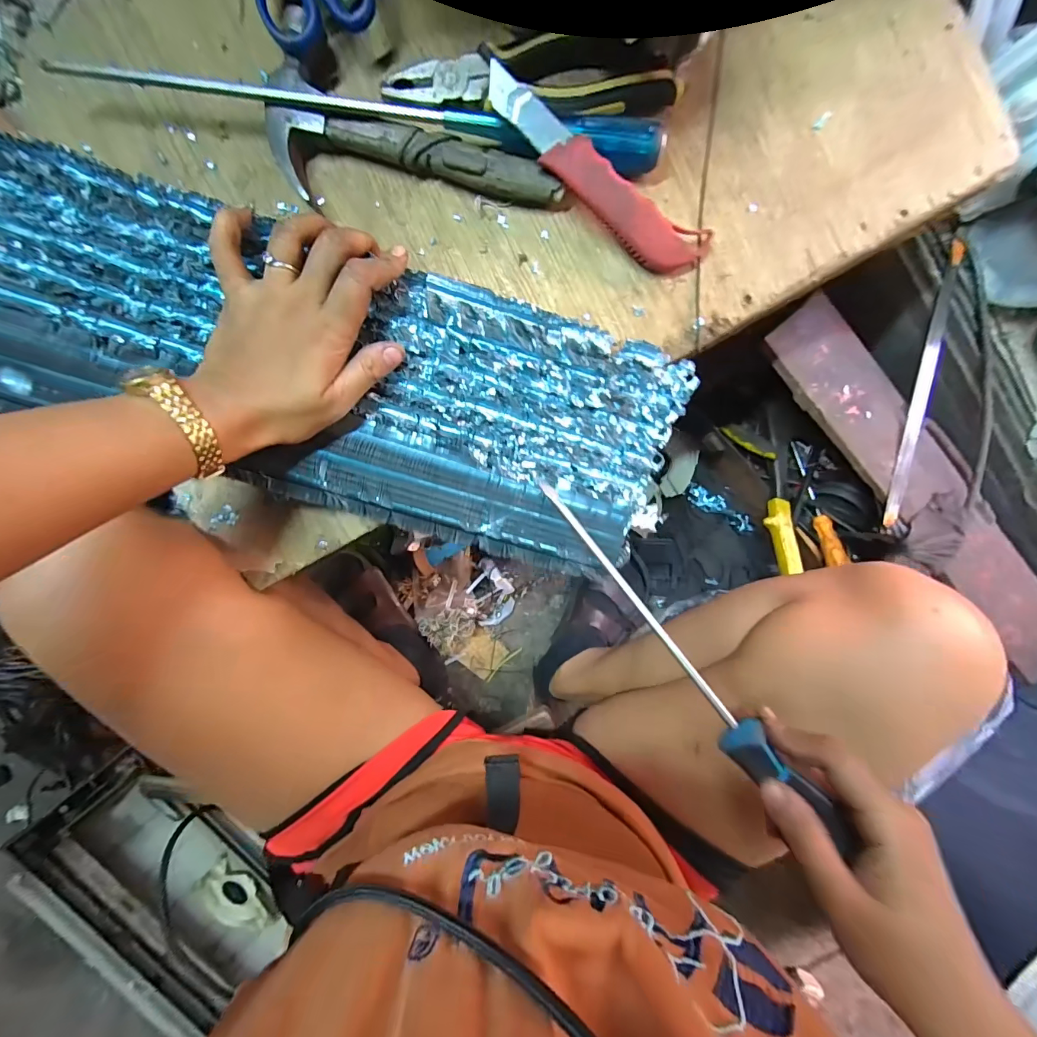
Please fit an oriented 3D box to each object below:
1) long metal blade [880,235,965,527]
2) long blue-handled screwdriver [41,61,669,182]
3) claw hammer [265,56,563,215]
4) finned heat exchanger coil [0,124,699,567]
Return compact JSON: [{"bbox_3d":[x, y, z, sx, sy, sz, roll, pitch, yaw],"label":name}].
[{"bbox_3d":[0.385,-0.127,0.415,0.016,0.010,0.267,11,96,0],"label":"long metal blade"},{"bbox_3d":[-0.095,-0.263,0.283,0.377,0.031,0.035,10,96,0],"label":"long blue-handled screwdriver"},{"bbox_3d":[-0.072,-0.226,0.293,0.191,0.023,0.068,21,96,-1],"label":"claw hammer"},{"bbox_3d":[-0.166,-0.104,0.286,0.570,0.029,0.164,16,94,-7],"label":"finned heat exchanger coil"}]

